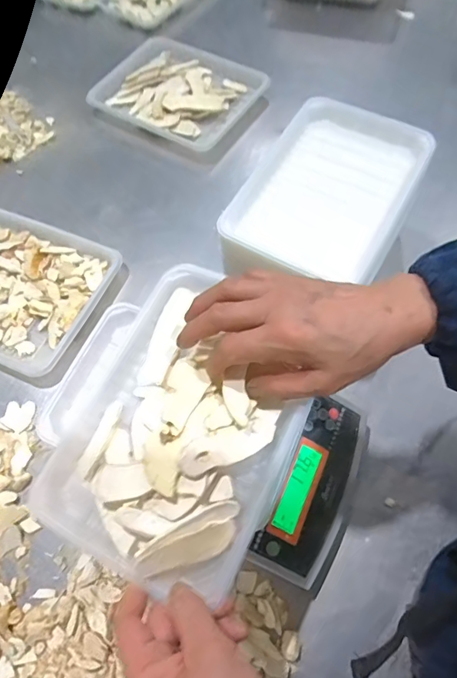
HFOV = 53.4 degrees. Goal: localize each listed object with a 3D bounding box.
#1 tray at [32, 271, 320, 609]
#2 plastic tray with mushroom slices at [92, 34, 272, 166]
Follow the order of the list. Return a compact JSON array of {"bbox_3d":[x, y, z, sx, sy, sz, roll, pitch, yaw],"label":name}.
[{"bbox_3d":[-0.033,0.061,0.353,0.165,0.046,0.226,24,67,14],"label":"tray"},{"bbox_3d":[-0.090,-0.425,0.785,0.265,0.041,0.213,29,69,15],"label":"plastic tray with mushroom slices"}]

